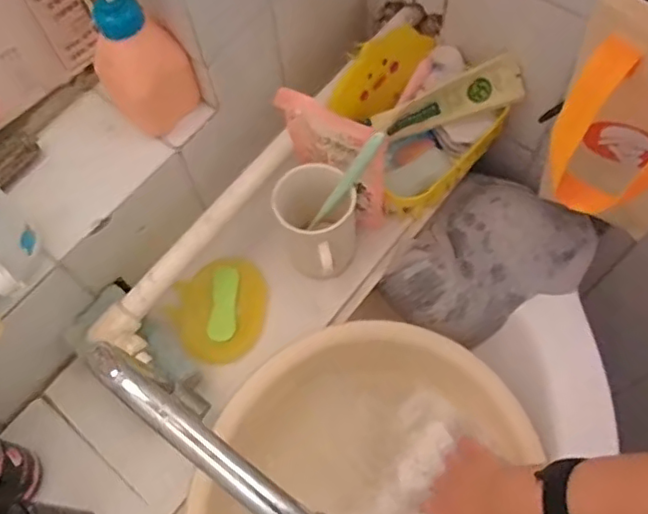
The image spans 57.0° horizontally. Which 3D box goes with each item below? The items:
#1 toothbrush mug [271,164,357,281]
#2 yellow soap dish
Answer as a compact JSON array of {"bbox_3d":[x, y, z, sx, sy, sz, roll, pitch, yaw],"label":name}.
[{"bbox_3d":[-0.002,-0.018,0.591,0.073,0.115,0.102,-14,65,-4],"label":"toothbrush mug"},{"bbox_3d":[-0.108,0.054,0.612,0.094,0.014,0.107,1,68,-18],"label":"yellow soap dish"}]

